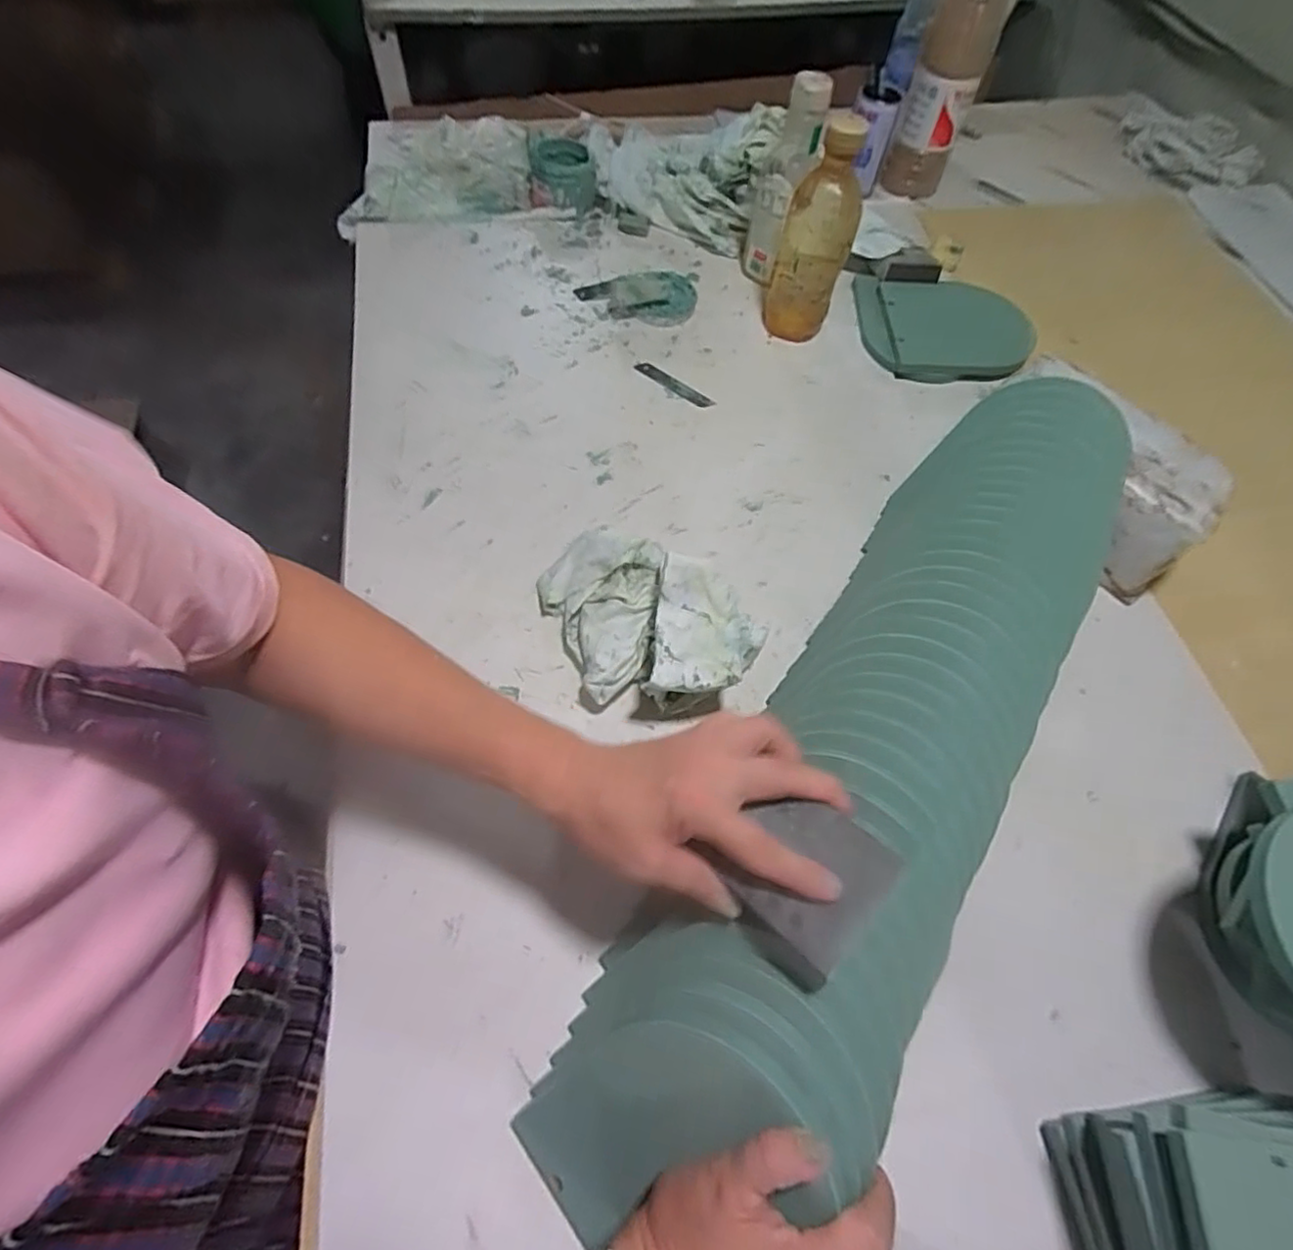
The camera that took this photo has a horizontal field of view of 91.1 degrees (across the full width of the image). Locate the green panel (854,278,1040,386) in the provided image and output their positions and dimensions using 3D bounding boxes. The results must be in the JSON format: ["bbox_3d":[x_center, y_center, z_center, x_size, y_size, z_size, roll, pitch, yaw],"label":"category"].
[{"bbox_3d":[0.351,-0.353,0.755,0.193,0.032,0.163,9,62,1],"label":"green panel"}]

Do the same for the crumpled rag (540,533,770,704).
[{"bbox_3d":[-0.008,-0.006,0.518,0.186,0.090,0.130,33,65,13],"label":"crumpled rag"}]

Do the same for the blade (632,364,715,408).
[{"bbox_3d":[0.030,-0.269,0.711,0.102,0.004,0.016,36,78,15],"label":"blade"}]

